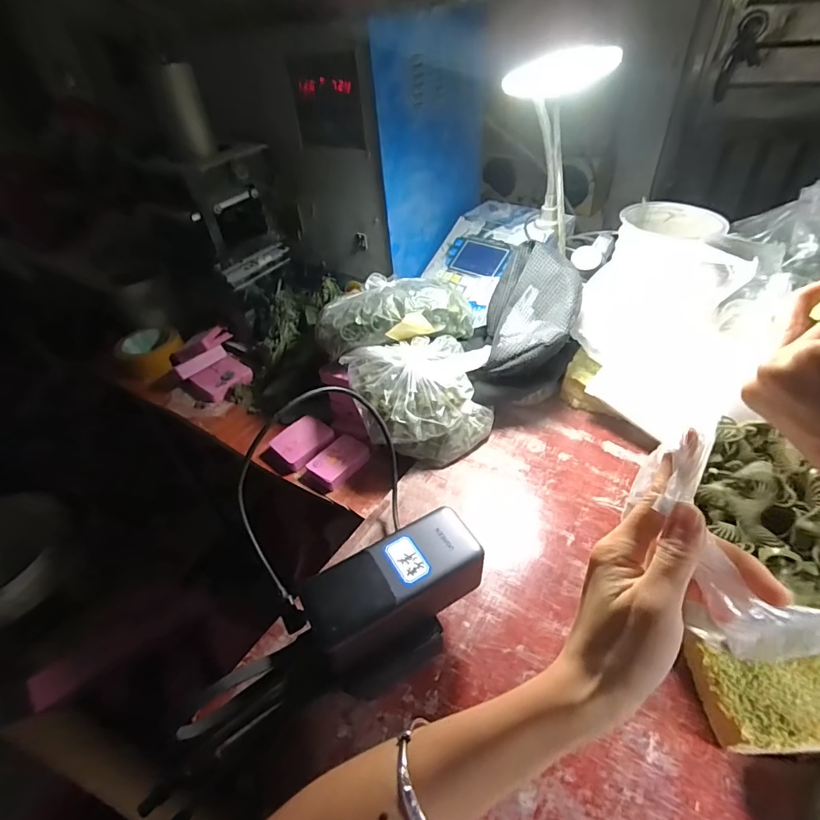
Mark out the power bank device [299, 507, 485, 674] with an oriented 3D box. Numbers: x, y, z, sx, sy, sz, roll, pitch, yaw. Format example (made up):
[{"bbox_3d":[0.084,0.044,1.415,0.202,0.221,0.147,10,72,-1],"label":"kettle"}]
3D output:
[{"bbox_3d":[-0.011,0.129,0.330,0.132,0.047,0.055,-25,46,-18],"label":"power bank device"}]

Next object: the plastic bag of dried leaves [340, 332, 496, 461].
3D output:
[{"bbox_3d":[0.018,-0.017,0.524,0.161,0.094,0.120,-14,44,-7],"label":"plastic bag of dried leaves"}]

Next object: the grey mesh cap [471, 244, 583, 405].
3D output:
[{"bbox_3d":[0.144,-0.093,0.535,0.105,0.133,0.157,12,47,19],"label":"grey mesh cap"}]

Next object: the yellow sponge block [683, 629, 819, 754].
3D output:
[{"bbox_3d":[0.277,0.201,0.310,0.140,0.043,0.067,-1,44,6],"label":"yellow sponge block"}]

